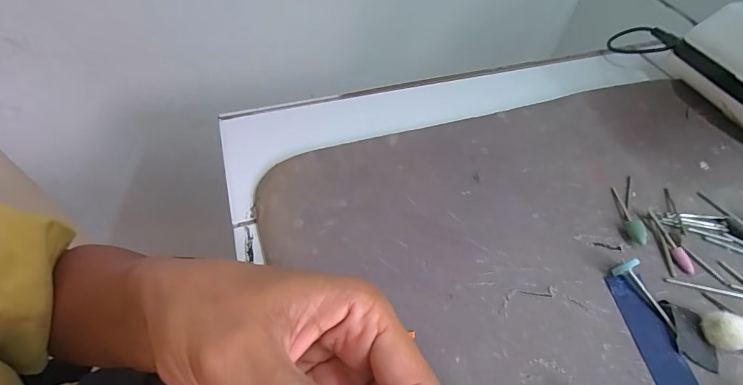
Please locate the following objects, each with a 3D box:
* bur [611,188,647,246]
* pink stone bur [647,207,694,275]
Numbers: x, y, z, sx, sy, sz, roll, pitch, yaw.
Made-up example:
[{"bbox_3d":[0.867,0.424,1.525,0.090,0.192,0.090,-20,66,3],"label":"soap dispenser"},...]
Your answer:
[{"bbox_3d":[0.163,0.013,0.240,0.007,0.009,0.046,5,52,2],"label":"bur"},{"bbox_3d":[0.182,0.029,0.230,0.007,0.005,0.043,-4,52,-6],"label":"pink stone bur"}]

